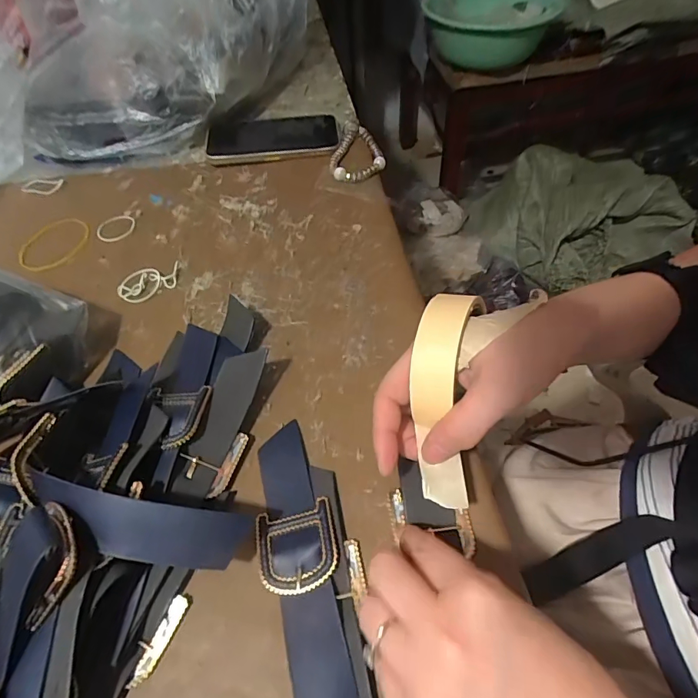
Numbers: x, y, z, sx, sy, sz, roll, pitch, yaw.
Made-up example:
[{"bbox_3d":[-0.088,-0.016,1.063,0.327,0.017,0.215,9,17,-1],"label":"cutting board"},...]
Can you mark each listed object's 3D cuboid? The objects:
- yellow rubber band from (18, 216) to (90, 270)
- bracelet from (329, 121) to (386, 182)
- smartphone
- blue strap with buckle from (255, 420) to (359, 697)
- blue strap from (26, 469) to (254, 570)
[{"bbox_3d":[-0.303,-0.110,0.466,0.072,0.007,0.080,26,60,21],"label":"yellow rubber band"},{"bbox_3d":[0.006,-0.232,0.522,0.060,0.016,0.107,-7,54,-1],"label":"bracelet"},{"bbox_3d":[-0.094,-0.257,0.545,0.159,0.017,0.085,-5,54,1],"label":"smartphone"},{"bbox_3d":[-0.022,0.146,0.251,0.044,0.009,0.225,-15,54,-7],"label":"blue strap with buckle"},{"bbox_3d":[-0.119,0.093,0.242,0.120,0.019,0.032,15,55,-2],"label":"blue strap"}]

